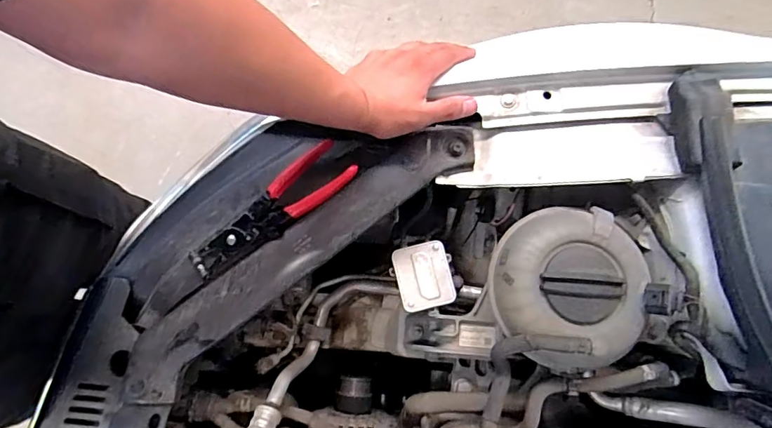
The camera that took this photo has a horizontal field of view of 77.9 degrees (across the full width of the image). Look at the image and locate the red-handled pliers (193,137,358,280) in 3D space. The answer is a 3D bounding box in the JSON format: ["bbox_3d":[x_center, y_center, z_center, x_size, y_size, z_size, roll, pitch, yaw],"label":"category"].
[{"bbox_3d":[-0.134,0.002,0.575,0.215,0.031,0.060,-43,86,4],"label":"red-handled pliers"}]

